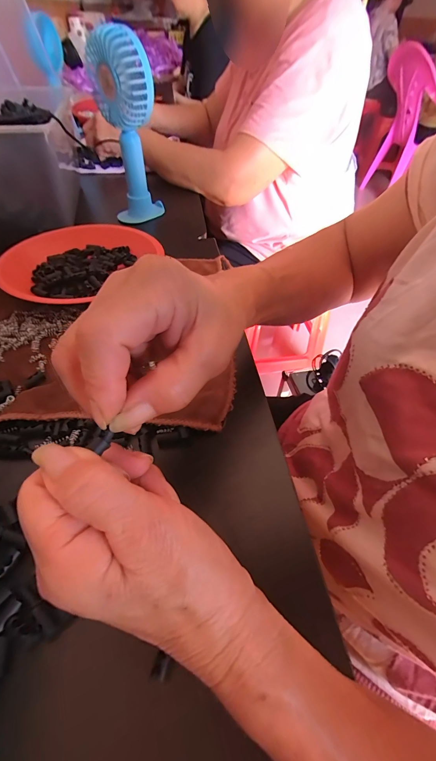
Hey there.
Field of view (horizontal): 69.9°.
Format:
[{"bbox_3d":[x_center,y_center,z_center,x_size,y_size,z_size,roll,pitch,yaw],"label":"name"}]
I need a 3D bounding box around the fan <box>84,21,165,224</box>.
[{"bbox_3d":[-0.135,-0.362,0.470,0.079,0.229,0.079,-9,51,-11],"label":"fan"}]

